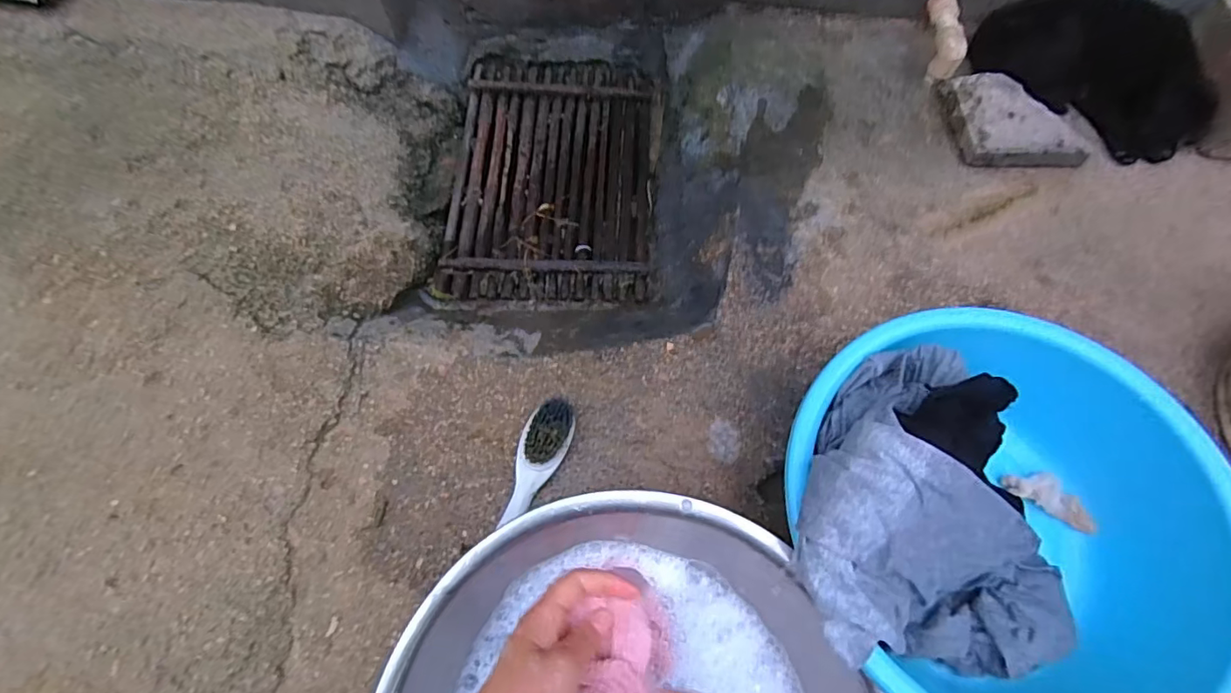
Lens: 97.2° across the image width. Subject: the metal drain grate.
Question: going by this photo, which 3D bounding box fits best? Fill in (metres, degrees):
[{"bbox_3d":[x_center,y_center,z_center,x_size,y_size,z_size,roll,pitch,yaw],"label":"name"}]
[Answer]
[{"bbox_3d":[-0.087,-0.257,0.792,0.282,0.023,0.410,2,66,-1],"label":"metal drain grate"}]

